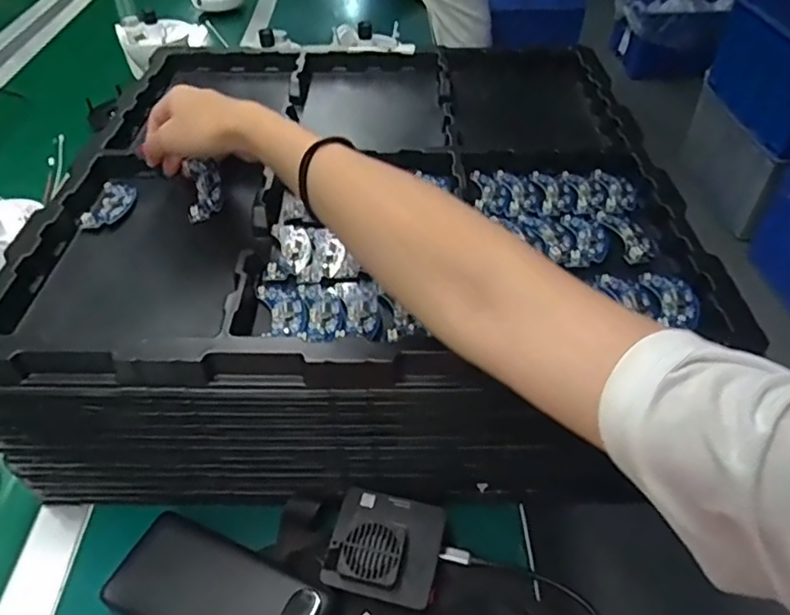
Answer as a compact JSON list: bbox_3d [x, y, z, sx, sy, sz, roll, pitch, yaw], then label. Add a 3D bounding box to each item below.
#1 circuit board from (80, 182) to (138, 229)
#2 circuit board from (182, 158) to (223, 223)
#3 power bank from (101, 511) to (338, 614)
[{"bbox_3d":[-0.248,-0.092,0.513,0.034,0.007,0.065,-2,46,3],"label":"circuit board"},{"bbox_3d":[-0.168,-0.101,0.512,0.032,0.008,0.057,-5,68,-2],"label":"circuit board"},{"bbox_3d":[-0.125,0.202,0.409,0.159,0.024,0.070,18,51,21],"label":"power bank"}]

